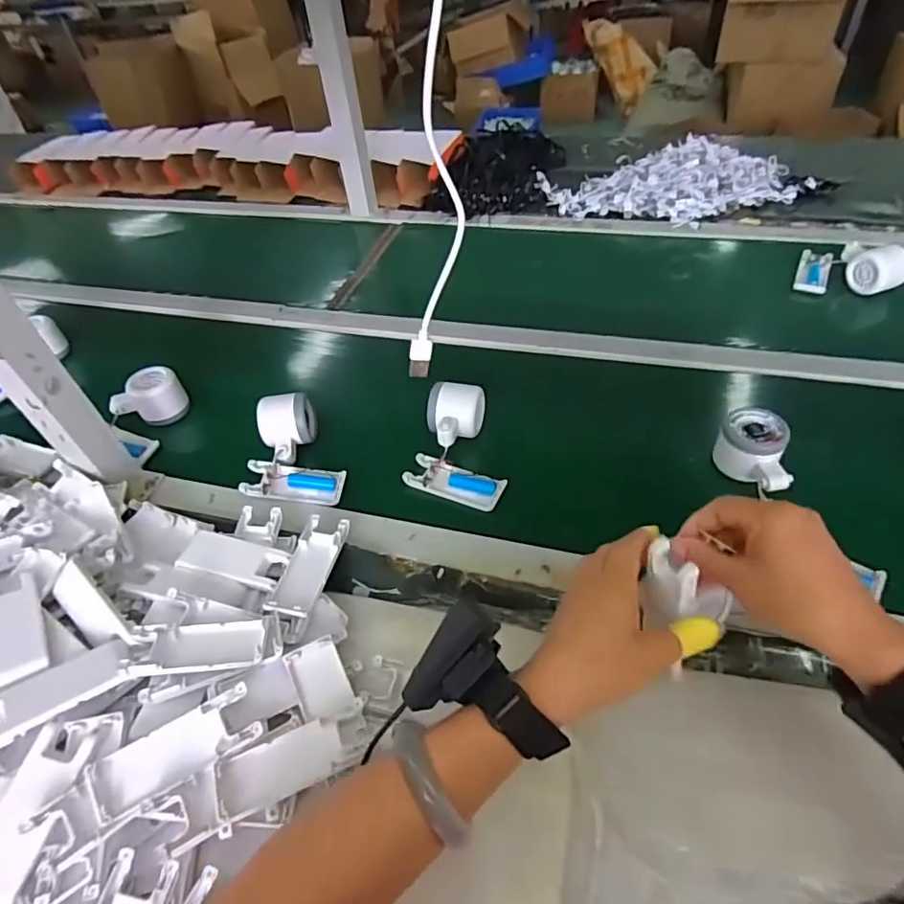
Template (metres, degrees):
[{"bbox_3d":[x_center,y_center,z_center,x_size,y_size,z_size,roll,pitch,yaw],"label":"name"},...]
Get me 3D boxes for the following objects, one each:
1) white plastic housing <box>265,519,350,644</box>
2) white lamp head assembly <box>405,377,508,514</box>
[{"bbox_3d":[-0.129,0.109,0.490,0.039,0.030,0.117,6,48,12],"label":"white plastic housing"},{"bbox_3d":[0.014,-0.009,0.591,0.103,0.061,0.124,11,50,17],"label":"white lamp head assembly"}]

